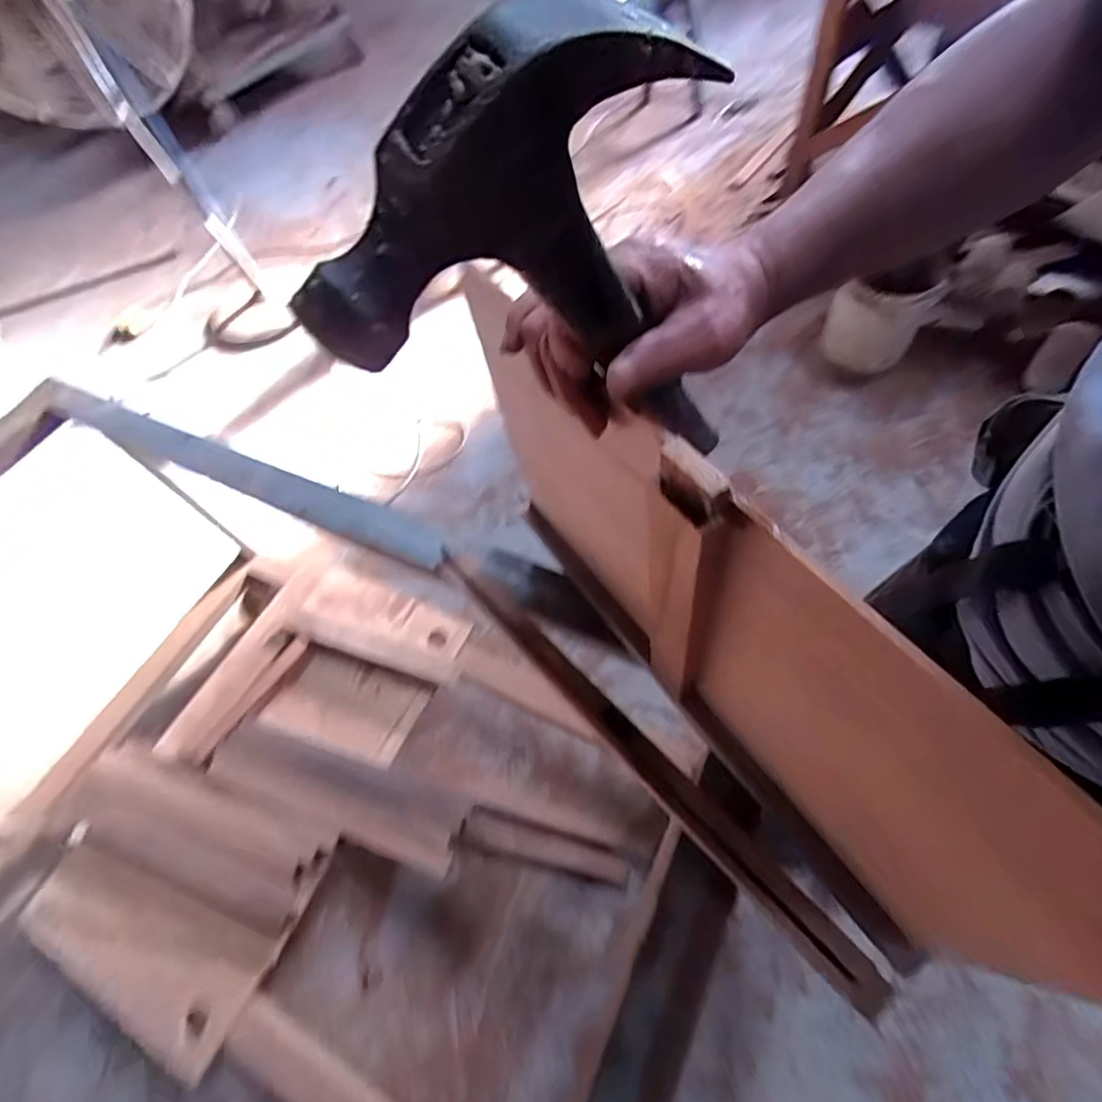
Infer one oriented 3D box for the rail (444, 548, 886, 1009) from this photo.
[{"bbox_3d":[0.057,0.155,0.487,0.035,0.019,0.480,-40,62,-16],"label":"rail"}]

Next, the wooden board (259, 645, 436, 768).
[{"bbox_3d":[-0.392,0.294,1.091,0.282,0.021,0.165,13,62,15],"label":"wooden board"}]

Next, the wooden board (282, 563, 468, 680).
[{"bbox_3d":[-0.368,0.144,1.187,0.400,0.024,0.175,19,50,13],"label":"wooden board"}]

